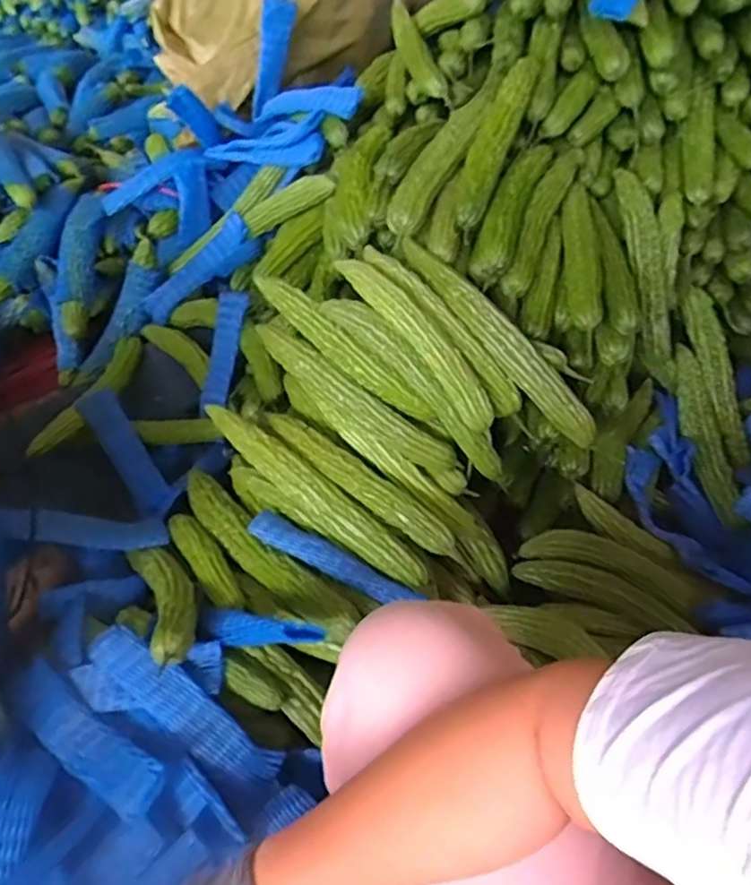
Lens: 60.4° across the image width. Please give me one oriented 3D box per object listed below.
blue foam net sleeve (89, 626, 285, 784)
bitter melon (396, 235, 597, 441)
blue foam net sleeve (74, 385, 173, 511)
[{"bbox_3d":[-0.214,0.293,0.711,0.245,0.032,0.055,38,55,6],"label":"blue foam net sleeve"},{"bbox_3d":[0.154,-0.140,0.832,0.053,0.063,0.356,-35,79,-28],"label":"bitter melon"},{"bbox_3d":[-0.397,0.010,1.026,0.058,0.012,0.224,-33,78,-16],"label":"blue foam net sleeve"}]

